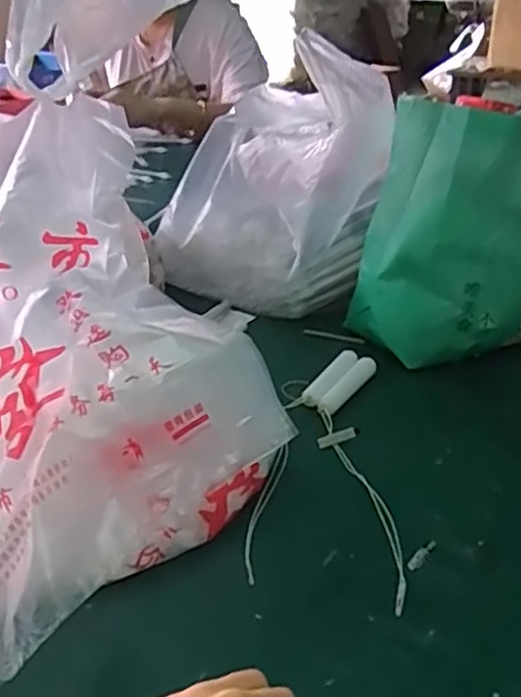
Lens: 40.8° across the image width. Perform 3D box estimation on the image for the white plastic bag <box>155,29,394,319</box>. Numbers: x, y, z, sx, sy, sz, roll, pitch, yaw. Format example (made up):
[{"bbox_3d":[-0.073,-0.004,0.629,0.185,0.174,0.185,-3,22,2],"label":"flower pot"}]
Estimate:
[{"bbox_3d":[0.017,-0.194,0.809,0.250,0.273,0.155,14,33,24],"label":"white plastic bag"}]

